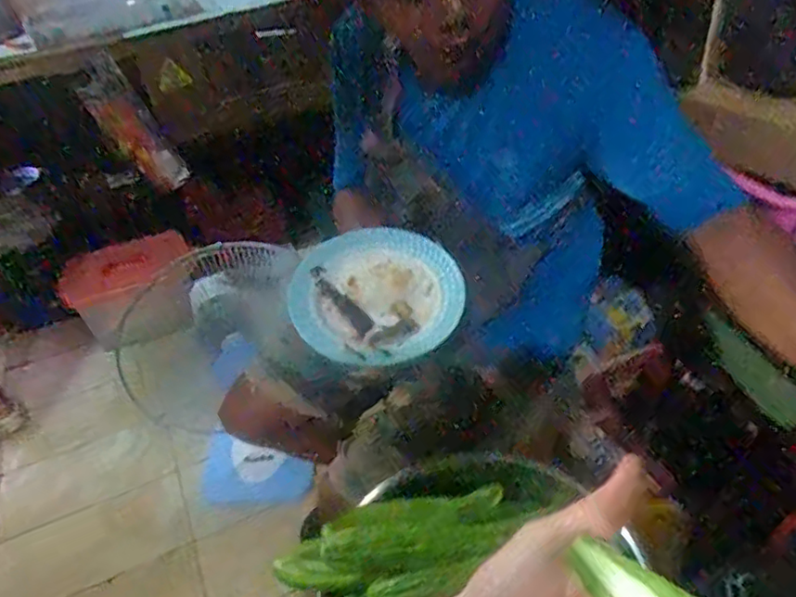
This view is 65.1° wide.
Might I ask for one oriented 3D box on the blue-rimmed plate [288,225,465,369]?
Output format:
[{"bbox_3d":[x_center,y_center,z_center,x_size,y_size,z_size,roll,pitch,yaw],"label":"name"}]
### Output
[{"bbox_3d":[-0.030,-0.009,0.745,0.189,0.032,0.200,0,54,0],"label":"blue-rimmed plate"}]

